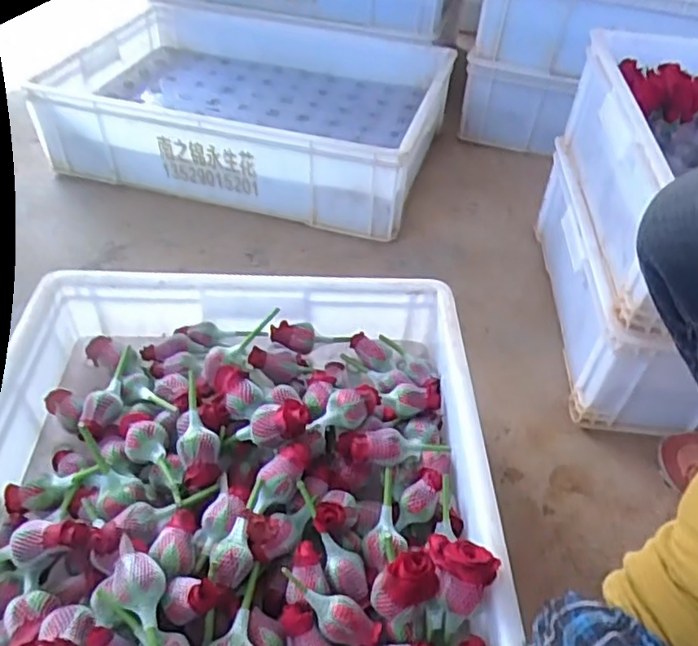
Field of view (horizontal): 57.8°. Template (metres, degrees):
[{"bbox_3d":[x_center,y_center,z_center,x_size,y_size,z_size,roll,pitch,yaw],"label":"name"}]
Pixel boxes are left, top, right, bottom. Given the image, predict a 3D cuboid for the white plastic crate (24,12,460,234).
[{"bbox_3d":[-0.153,-0.388,1.112,0.605,0.158,0.437,13,46,9],"label":"white plastic crate"}]

